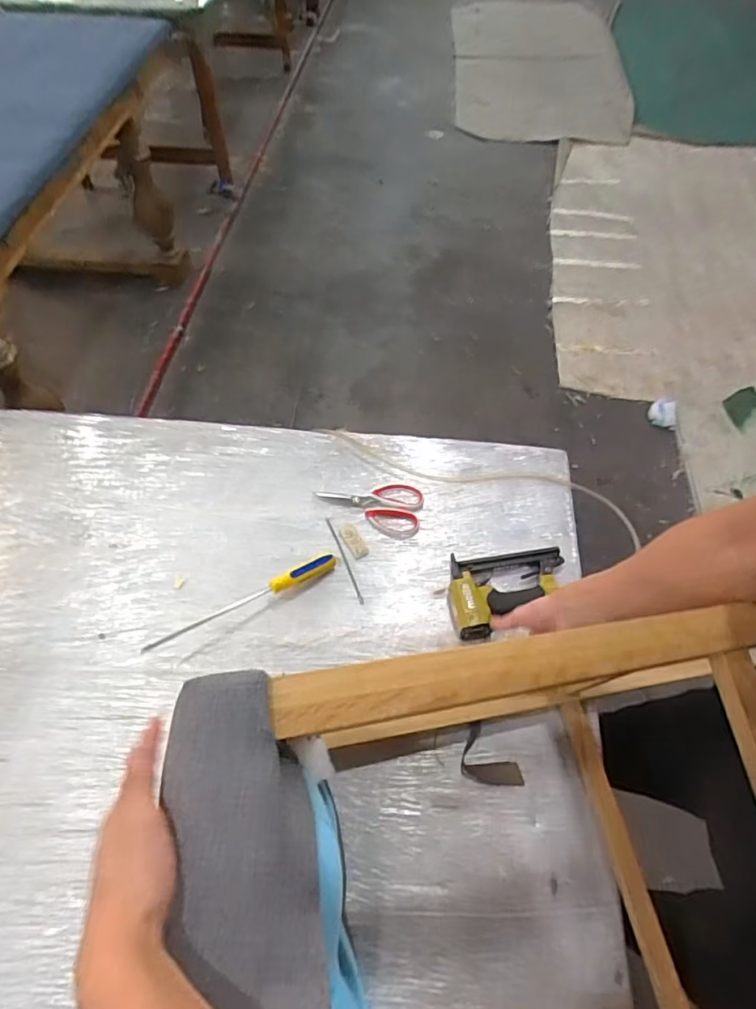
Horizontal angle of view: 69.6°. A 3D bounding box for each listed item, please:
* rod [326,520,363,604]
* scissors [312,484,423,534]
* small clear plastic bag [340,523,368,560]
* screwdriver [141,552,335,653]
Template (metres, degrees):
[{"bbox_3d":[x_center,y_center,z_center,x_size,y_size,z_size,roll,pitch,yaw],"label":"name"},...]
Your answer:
[{"bbox_3d":[-0.057,0.092,0.915,0.009,0.006,0.167,-18,60,-13],"label":"rod"},{"bbox_3d":[-0.017,-0.004,0.964,0.187,0.010,0.094,9,58,5],"label":"scissors"},{"bbox_3d":[-0.042,0.061,0.931,0.025,0.004,0.068,-25,61,-15],"label":"small clear plastic bag"},{"bbox_3d":[-0.212,0.154,0.853,0.313,0.032,0.036,-27,61,-16],"label":"screwdriver"}]

